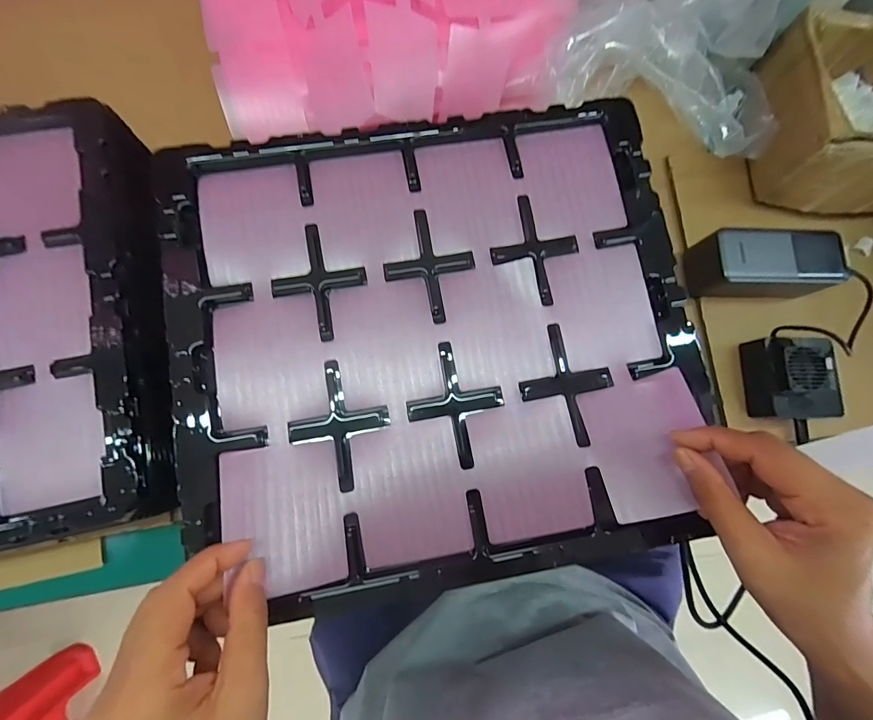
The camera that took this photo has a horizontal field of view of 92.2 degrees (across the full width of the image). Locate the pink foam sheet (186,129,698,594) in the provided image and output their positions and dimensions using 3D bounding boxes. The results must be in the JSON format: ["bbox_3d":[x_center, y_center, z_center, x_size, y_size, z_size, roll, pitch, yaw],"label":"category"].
[{"bbox_3d":[0.006,-0.019,0.298,0.329,0.037,0.293,-10,79,-2],"label":"pink foam sheet"}]

